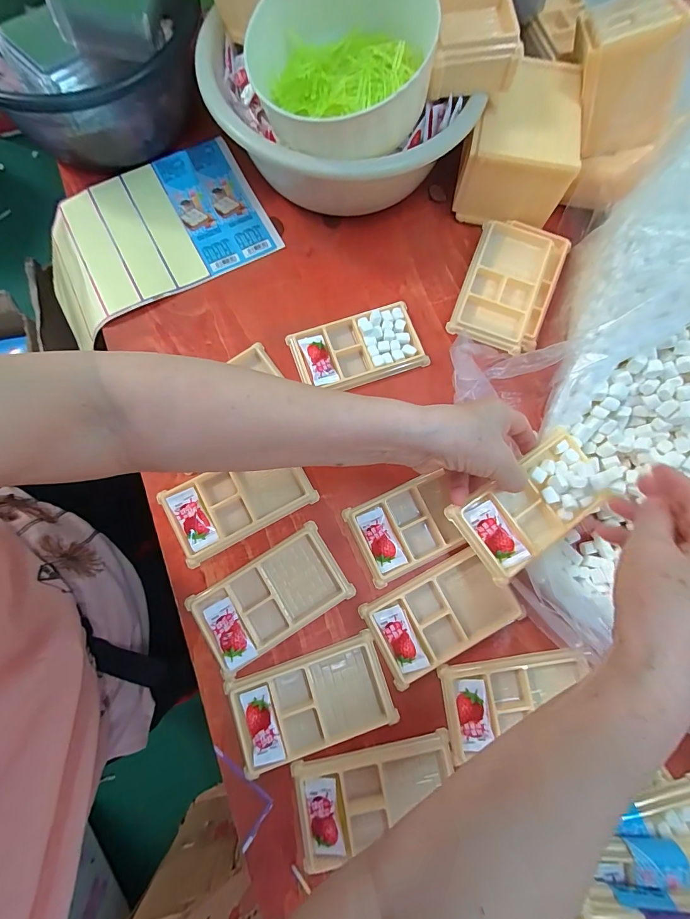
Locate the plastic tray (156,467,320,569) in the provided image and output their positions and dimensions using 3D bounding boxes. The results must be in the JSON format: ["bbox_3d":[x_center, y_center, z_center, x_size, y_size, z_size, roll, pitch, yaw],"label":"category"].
[{"bbox_3d":[-0.105,0.038,0.364,0.134,0.011,0.075,-28,80,-7],"label":"plastic tray"}]

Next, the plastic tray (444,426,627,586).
[{"bbox_3d":[0.166,0.038,0.327,0.135,0.024,0.074,-35,81,-8],"label":"plastic tray"}]

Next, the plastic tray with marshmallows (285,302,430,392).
[{"bbox_3d":[0.014,-0.117,0.400,0.132,0.016,0.076,-20,79,-6],"label":"plastic tray with marshmallows"}]

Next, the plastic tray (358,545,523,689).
[{"bbox_3d":[0.091,0.145,0.346,0.133,0.012,0.080,-26,80,-7],"label":"plastic tray"}]

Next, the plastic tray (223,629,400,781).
[{"bbox_3d":[-0.029,0.216,0.328,0.135,0.010,0.076,-18,79,-5],"label":"plastic tray"}]

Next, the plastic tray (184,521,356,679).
[{"bbox_3d":[-0.068,0.129,0.346,0.136,0.010,0.076,-32,81,-8],"label":"plastic tray"}]

